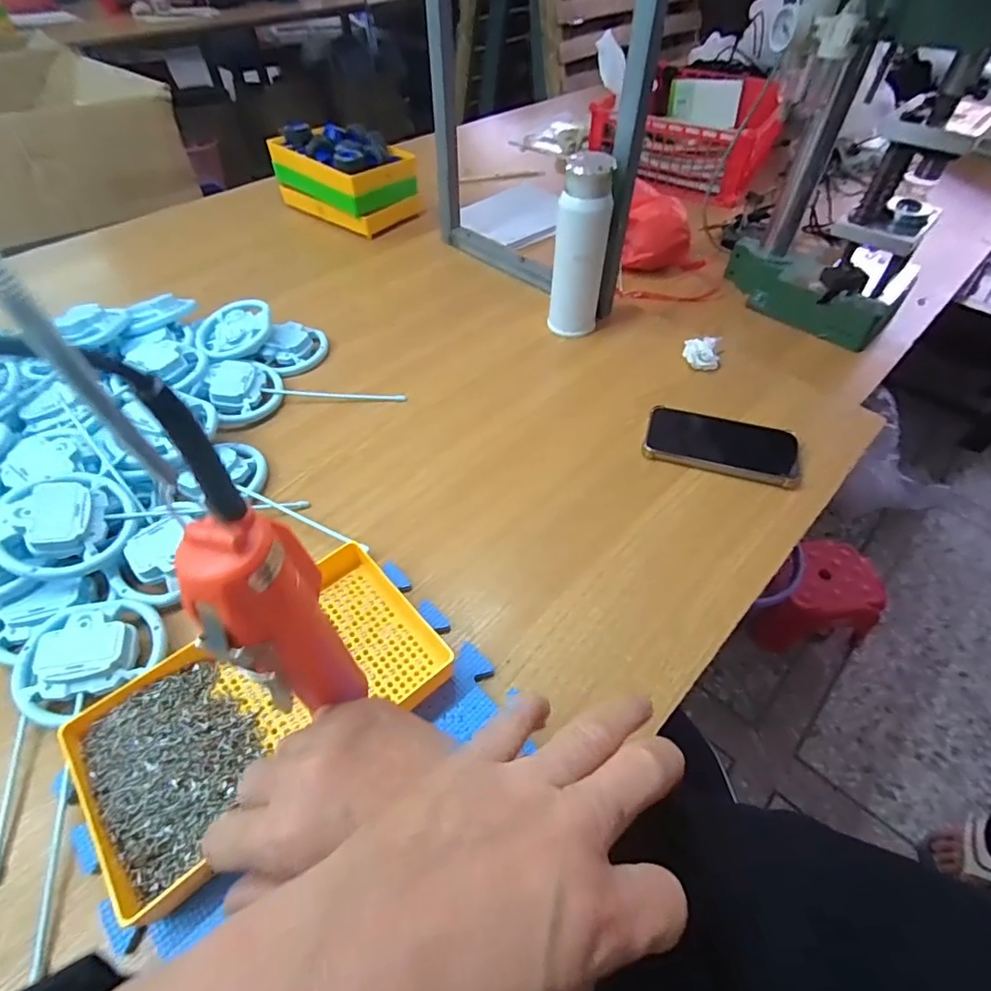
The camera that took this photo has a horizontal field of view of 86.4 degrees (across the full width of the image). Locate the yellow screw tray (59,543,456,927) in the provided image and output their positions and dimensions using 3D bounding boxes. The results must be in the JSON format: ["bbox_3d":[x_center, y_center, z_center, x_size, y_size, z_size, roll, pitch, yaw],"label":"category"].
[{"bbox_3d":[-0.168,0.152,0.400,0.250,0.026,0.157,-30,57,-26],"label":"yellow screw tray"}]

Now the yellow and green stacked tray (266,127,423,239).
[{"bbox_3d":[-0.278,-0.588,0.971,0.243,0.114,0.151,33,56,23],"label":"yellow and green stacked tray"}]

